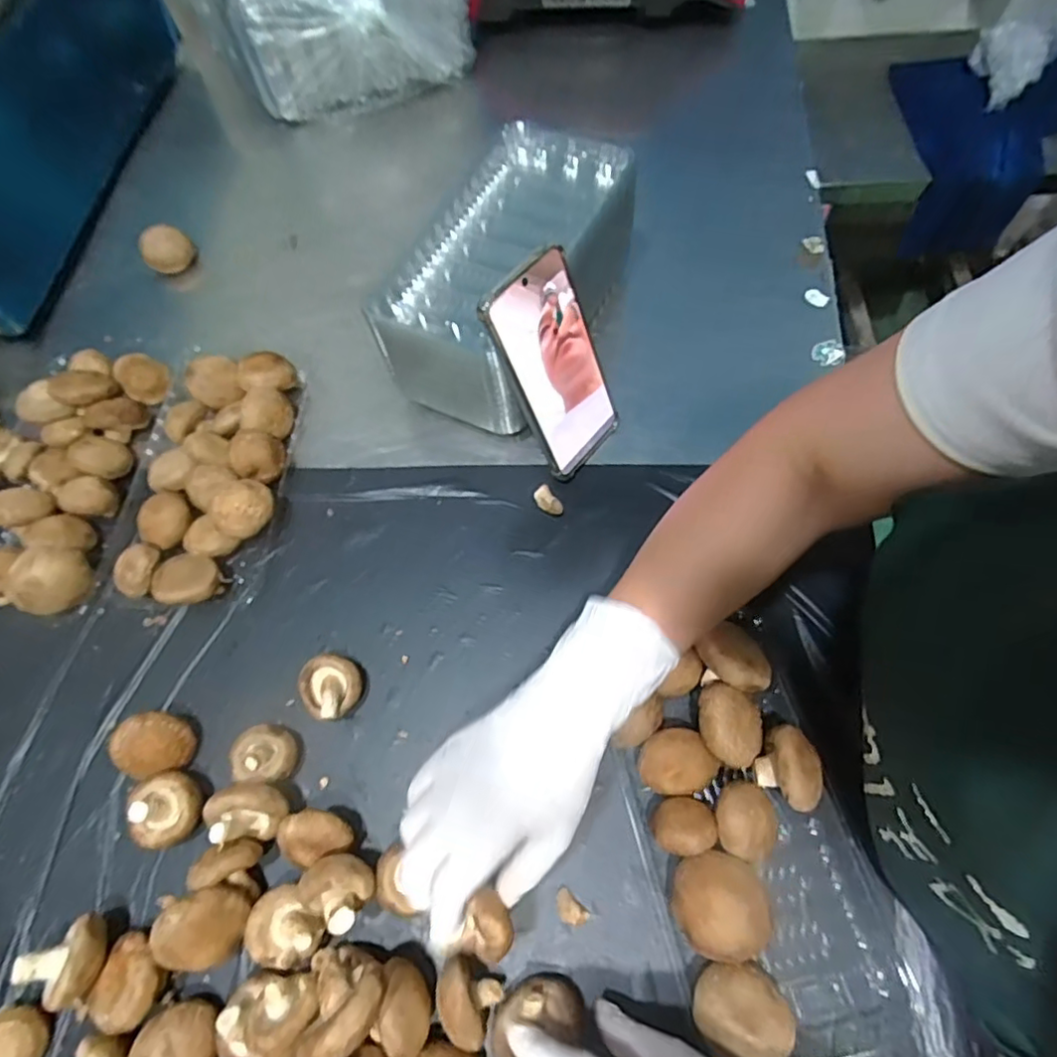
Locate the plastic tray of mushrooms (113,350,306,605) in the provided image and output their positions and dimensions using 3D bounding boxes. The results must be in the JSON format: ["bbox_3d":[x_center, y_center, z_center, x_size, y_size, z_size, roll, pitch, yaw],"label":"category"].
[{"bbox_3d":[-0.255,-0.048,0.492,0.118,0.040,0.226,-3,65,2],"label":"plastic tray of mushrooms"}]

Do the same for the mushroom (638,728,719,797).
[{"bbox_3d":[0.091,0.148,0.383,0.042,0.029,0.037,-28,66,-9],"label":"mushroom"}]

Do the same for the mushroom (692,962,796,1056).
[{"bbox_3d":[0.112,0.256,0.325,0.045,0.040,0.045,-1,65,3],"label":"mushroom"}]

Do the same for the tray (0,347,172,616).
[{"bbox_3d":[-0.392,-0.045,0.496,0.136,0.054,0.226,3,65,5],"label":"tray"}]

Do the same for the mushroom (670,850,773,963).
[{"bbox_3d":[0.107,0.214,0.349,0.051,0.036,0.051,-1,65,3],"label":"mushroom"}]

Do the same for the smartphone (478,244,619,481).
[{"bbox_3d":[0.021,-0.112,0.437,0.010,0.157,0.075,25,65,41],"label":"smartphone"}]

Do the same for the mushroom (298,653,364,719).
[{"bbox_3d":[-0.136,0.109,0.422,0.041,0.026,0.039,-1,65,3],"label":"mushroom"}]

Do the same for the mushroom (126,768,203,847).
[{"bbox_3d":[-0.229,0.178,0.391,0.041,0.038,0.044,-1,65,3],"label":"mushroom"}]

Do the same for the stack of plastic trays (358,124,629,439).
[{"bbox_3d":[-0.011,-0.204,0.513,0.130,0.107,0.246,23,68,14],"label":"stack of plastic trays"}]

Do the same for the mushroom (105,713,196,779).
[{"bbox_3d":[-0.251,0.146,0.411,0.043,0.034,0.038,-3,65,2],"label":"mushroom"}]

